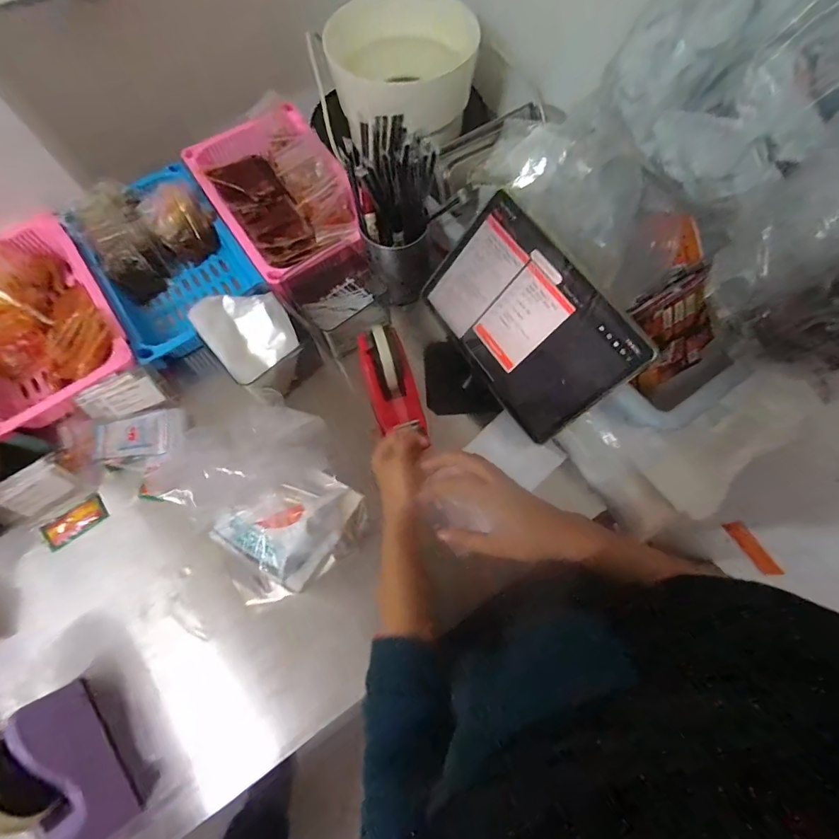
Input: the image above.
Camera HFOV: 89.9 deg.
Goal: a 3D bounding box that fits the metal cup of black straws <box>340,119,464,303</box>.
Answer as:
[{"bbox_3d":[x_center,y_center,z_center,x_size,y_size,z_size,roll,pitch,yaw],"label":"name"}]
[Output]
[{"bbox_3d":[-0.028,-0.258,0.551,0.105,0.196,0.118,-43,76,-13],"label":"metal cup of black straws"}]

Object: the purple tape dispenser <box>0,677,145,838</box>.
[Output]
[{"bbox_3d":[-0.358,0.355,0.411,0.062,0.106,0.151,-43,76,-13],"label":"purple tape dispenser"}]

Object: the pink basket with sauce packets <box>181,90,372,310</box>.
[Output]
[{"bbox_3d":[-0.209,-0.325,0.648,0.190,0.080,0.339,-28,73,-8],"label":"pink basket with sauce packets"}]

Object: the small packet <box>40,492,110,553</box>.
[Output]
[{"bbox_3d":[-0.442,0.130,0.539,0.076,0.010,0.041,-40,76,-12],"label":"small packet"}]

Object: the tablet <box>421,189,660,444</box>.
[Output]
[{"bbox_3d":[0.117,-0.113,0.485,0.007,0.164,0.249,-19,68,-50],"label":"tablet"}]

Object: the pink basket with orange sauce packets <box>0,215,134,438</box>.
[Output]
[{"bbox_3d":[-0.534,-0.134,0.580,0.196,0.079,0.301,-34,74,-10],"label":"pink basket with orange sauce packets"}]

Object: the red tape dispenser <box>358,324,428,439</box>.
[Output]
[{"bbox_3d":[-0.038,-0.045,0.529,0.062,0.075,0.131,-17,72,-5],"label":"red tape dispenser"}]

